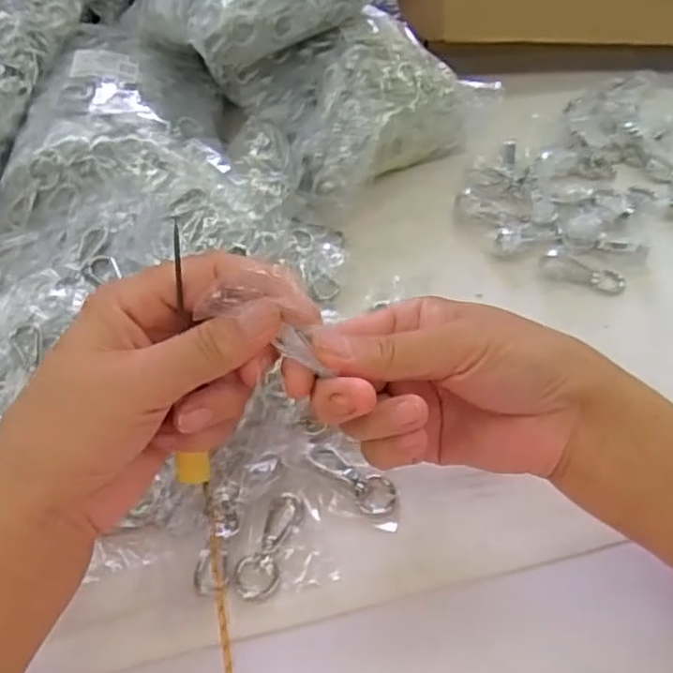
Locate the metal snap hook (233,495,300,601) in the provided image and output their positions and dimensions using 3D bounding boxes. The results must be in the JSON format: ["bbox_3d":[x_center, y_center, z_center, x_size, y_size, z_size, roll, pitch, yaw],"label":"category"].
[{"bbox_3d":[-0.035,0.107,0.345,0.023,0.004,0.058,11,52,9],"label":"metal snap hook"}]

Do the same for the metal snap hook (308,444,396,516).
[{"bbox_3d":[0.010,0.076,0.369,0.055,0.004,0.021,36,60,25],"label":"metal snap hook"}]

